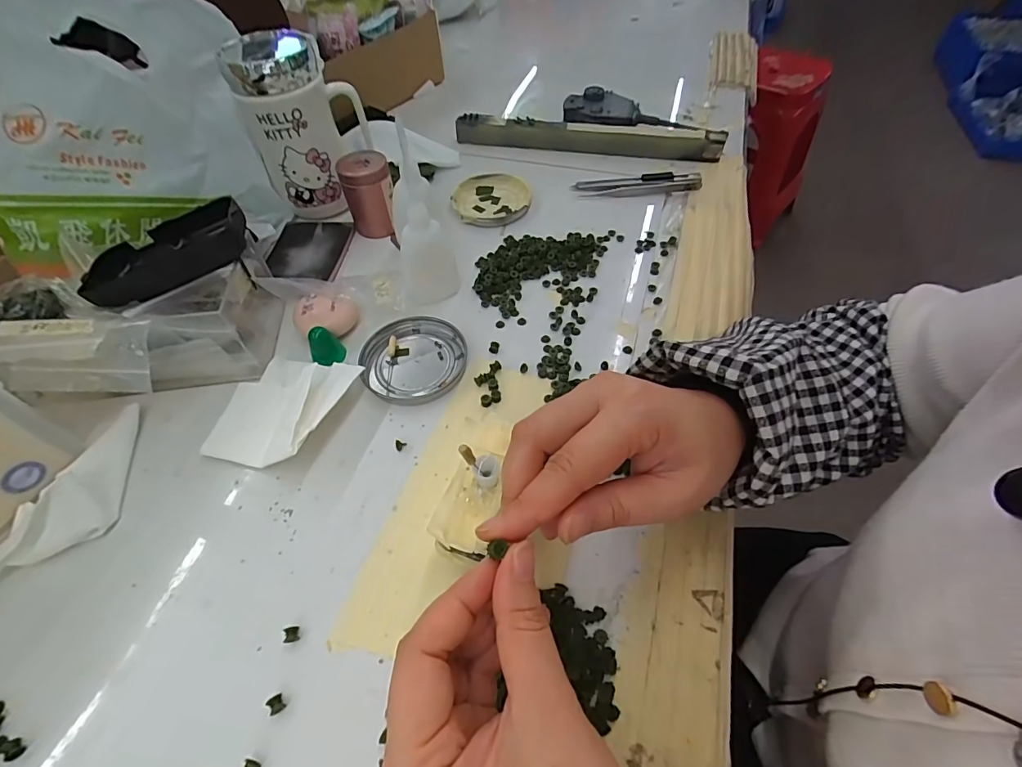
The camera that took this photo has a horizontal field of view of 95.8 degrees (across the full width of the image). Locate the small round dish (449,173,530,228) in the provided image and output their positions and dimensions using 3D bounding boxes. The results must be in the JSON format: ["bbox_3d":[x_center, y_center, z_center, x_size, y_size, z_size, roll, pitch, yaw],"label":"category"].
[{"bbox_3d":[-0.020,-0.189,0.471,0.077,0.009,0.087,2,54,2],"label":"small round dish"}]

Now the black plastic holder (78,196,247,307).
[{"bbox_3d":[-0.233,-0.091,0.318,0.122,0.024,0.053,-20,55,4],"label":"black plastic holder"}]

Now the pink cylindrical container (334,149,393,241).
[{"bbox_3d":[-0.131,-0.176,0.429,0.043,0.061,0.041,0,54,1],"label":"pink cylindrical container"}]

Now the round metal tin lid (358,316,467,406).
[{"bbox_3d":[-0.075,-0.018,0.351,0.077,0.009,0.077,0,54,1],"label":"round metal tin lid"}]

